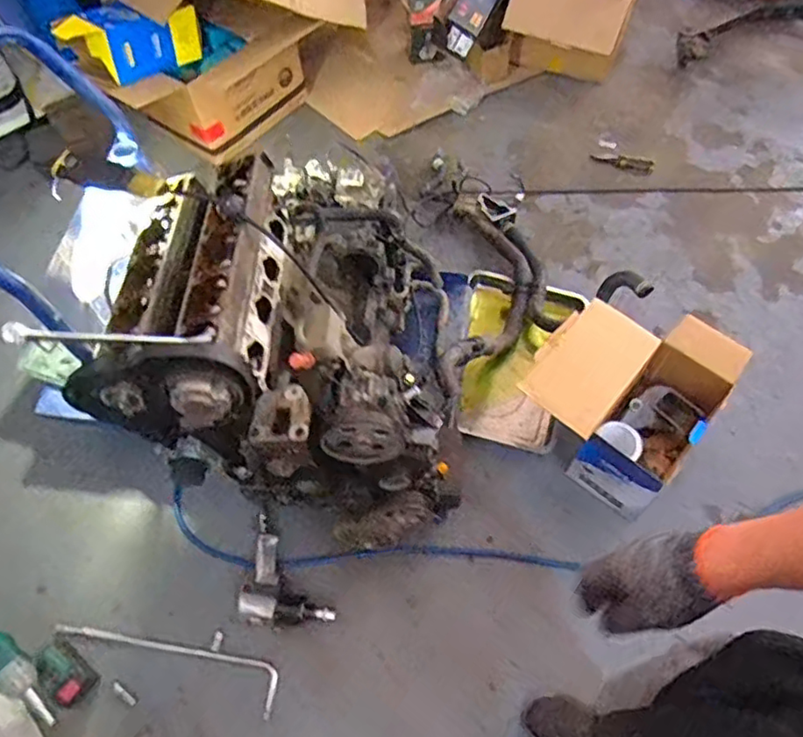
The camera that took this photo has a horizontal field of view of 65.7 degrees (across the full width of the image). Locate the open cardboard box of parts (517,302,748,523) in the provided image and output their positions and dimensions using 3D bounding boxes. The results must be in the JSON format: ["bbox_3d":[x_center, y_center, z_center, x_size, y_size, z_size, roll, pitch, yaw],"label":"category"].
[{"bbox_3d":[0.529,0.071,1.470,0.381,0.264,0.438,36,67,21],"label":"open cardboard box of parts"}]

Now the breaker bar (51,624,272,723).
[{"bbox_3d":[-0.505,0.612,1.336,0.513,0.030,0.090,15,61,7],"label":"breaker bar"}]

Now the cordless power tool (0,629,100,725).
[{"bbox_3d":[-0.675,0.591,1.193,0.206,0.246,0.090,23,63,15],"label":"cordless power tool"}]

